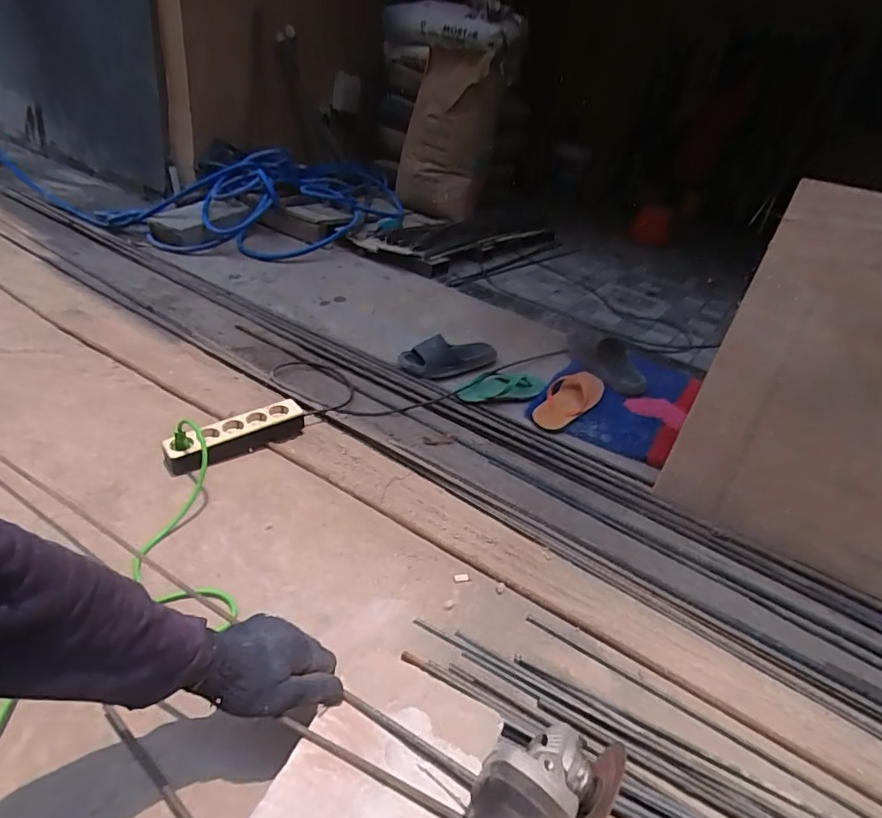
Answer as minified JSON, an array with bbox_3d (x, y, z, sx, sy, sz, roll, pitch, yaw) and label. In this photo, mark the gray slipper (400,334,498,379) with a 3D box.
[{"bbox_3d":[0.029,-0.145,1.294,0.253,0.066,0.108,-10,37,-29],"label":"gray slipper"}]

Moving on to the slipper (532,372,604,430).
[{"bbox_3d":[0.303,-0.027,1.197,0.113,0.037,0.226,31,40,29],"label":"slipper"}]

